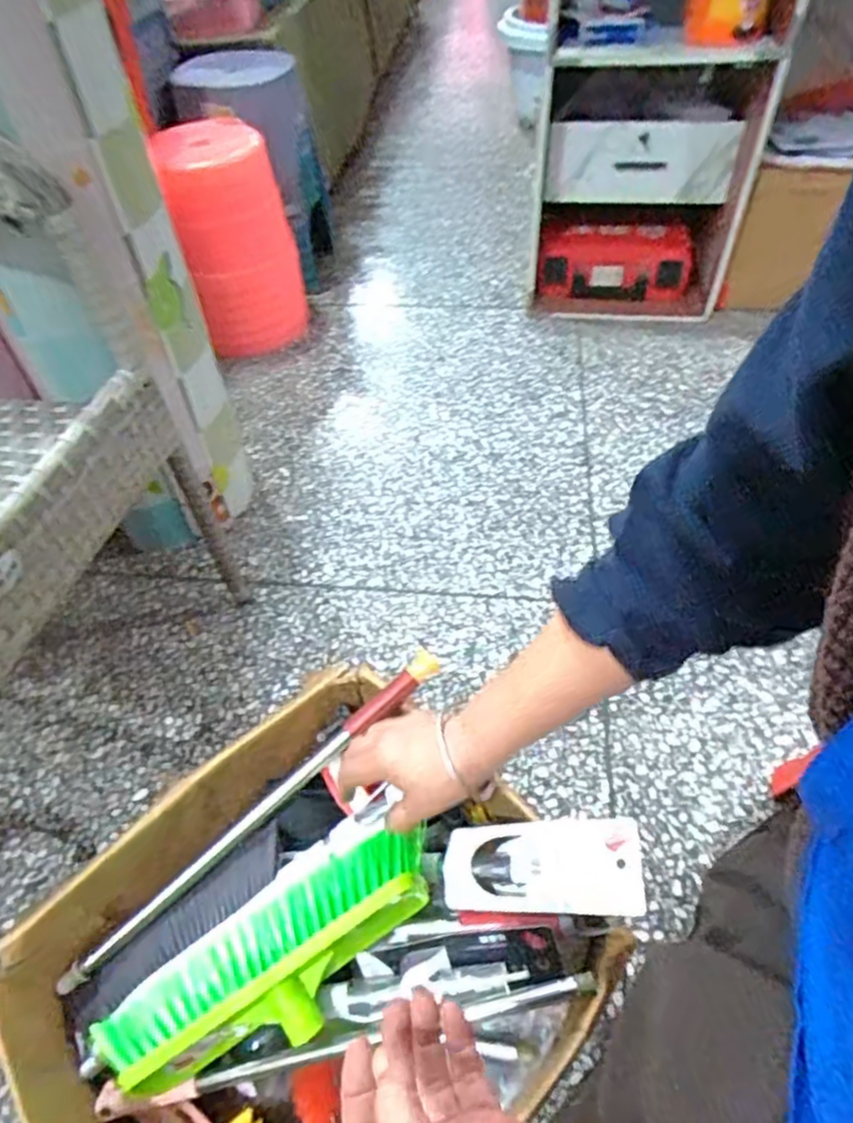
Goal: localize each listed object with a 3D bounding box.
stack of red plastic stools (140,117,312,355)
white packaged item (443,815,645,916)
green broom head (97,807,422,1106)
[{"bbox_3d":[-0.383,-0.662,1.382,0.212,0.418,0.262,-11,51,-7],"label":"stack of red plastic stools"},{"bbox_3d":[0.093,0.253,0.557,0.165,0.007,0.071,-12,55,24],"label":"white packaged item"},{"bbox_3d":[-0.126,0.316,0.544,0.283,0.055,0.120,-33,55,-4],"label":"green broom head"}]

